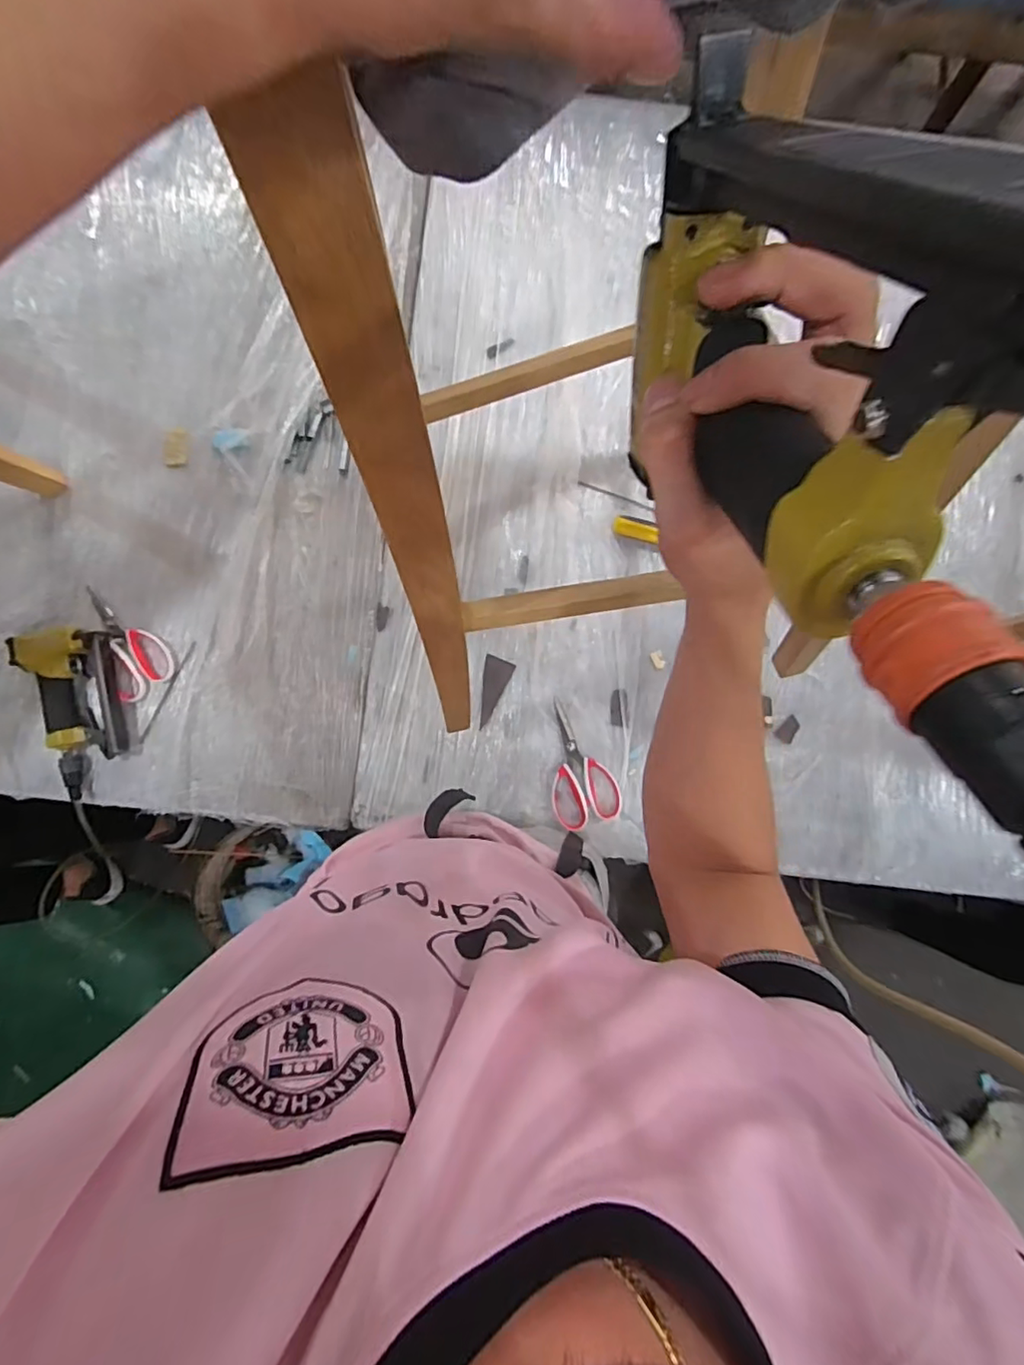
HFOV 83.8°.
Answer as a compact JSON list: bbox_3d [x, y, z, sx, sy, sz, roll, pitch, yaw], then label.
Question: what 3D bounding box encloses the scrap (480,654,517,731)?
[{"bbox_3d":[-0.031,0.014,0.828,0.040,0.006,0.101,19,85,1],"label":"scrap"}]

